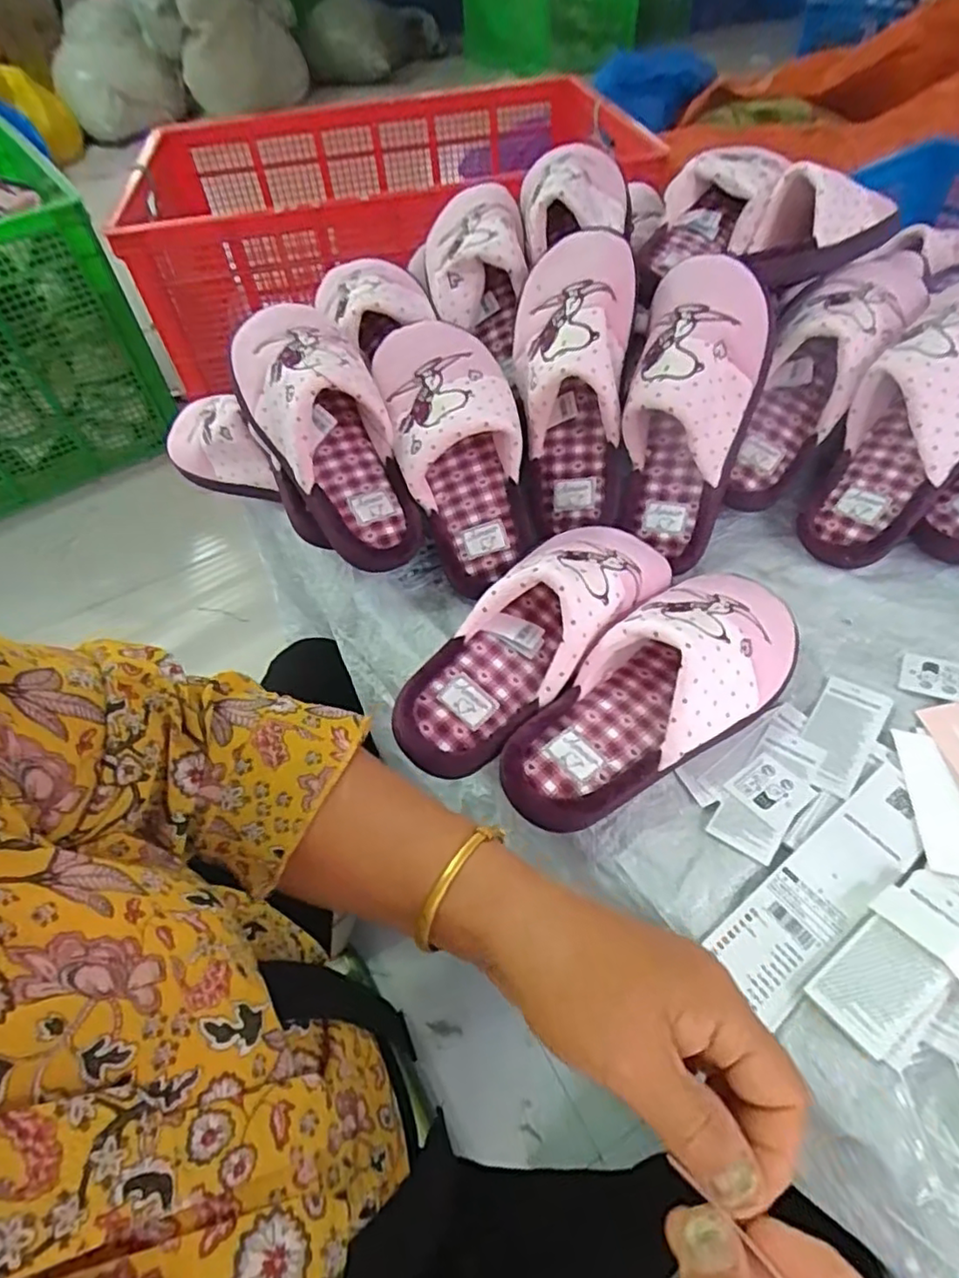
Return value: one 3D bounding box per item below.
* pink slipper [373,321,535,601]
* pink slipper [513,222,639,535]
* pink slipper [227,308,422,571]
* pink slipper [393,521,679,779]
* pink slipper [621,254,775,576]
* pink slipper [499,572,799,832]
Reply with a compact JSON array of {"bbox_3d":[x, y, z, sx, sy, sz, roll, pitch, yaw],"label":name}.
[{"bbox_3d":[-0.018,-0.157,0.515,0.098,0.072,0.240,-15,87,-7],"label":"pink slipper"},{"bbox_3d":[0.073,-0.204,0.510,0.094,0.236,0.078,3,15,7],"label":"pink slipper"},{"bbox_3d":[-0.120,-0.169,0.498,0.097,0.079,0.243,-27,92,-15],"label":"pink slipper"},{"bbox_3d":[0.037,-0.016,0.431,0.241,0.067,0.089,-40,59,-23],"label":"pink slipper"},{"bbox_3d":[0.166,-0.178,0.503,0.097,0.235,0.078,10,17,12],"label":"pink slipper"},{"bbox_3d":[0.113,0.026,0.404,0.234,0.058,0.098,-33,57,-19],"label":"pink slipper"}]

